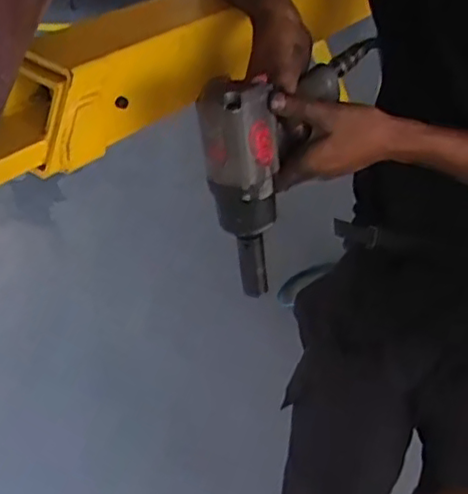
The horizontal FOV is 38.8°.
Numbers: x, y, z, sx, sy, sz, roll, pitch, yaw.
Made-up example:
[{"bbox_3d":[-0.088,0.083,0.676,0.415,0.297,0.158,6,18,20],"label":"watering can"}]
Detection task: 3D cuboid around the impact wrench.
[{"bbox_3d":[0.063,-0.085,0.740,0.077,0.238,0.223,32,46,33],"label":"impact wrench"}]

